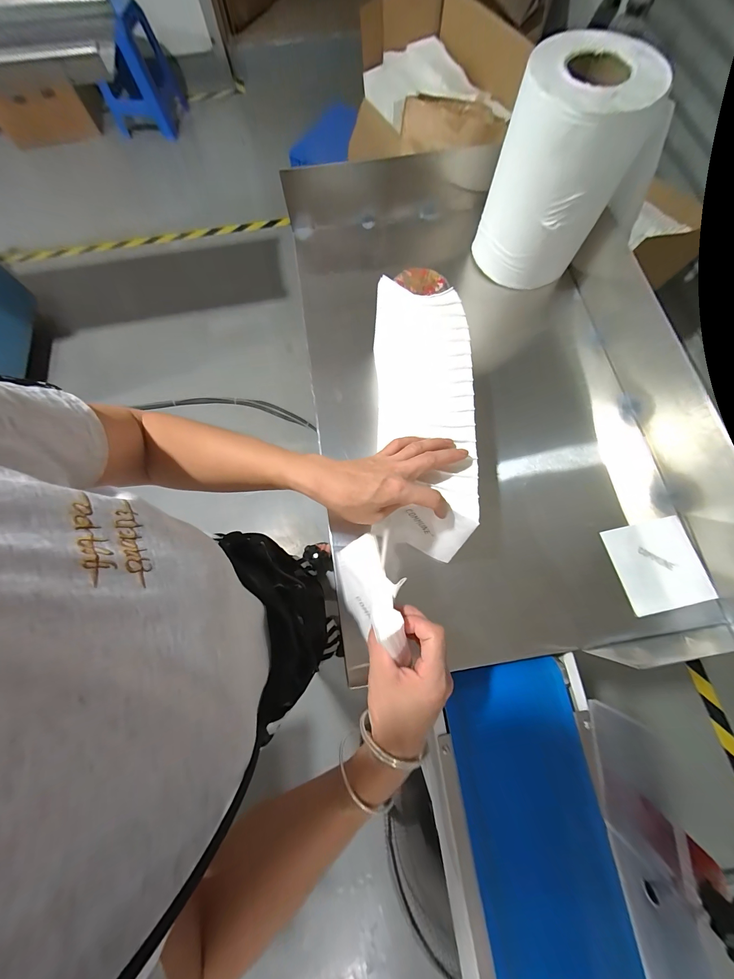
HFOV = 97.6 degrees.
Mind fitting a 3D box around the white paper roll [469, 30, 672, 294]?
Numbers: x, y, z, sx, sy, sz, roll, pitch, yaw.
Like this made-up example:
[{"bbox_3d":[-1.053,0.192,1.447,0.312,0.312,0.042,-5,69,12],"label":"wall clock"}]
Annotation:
[{"bbox_3d":[0.286,-0.476,0.502,0.179,0.233,0.148,25,75,8],"label":"white paper roll"}]

